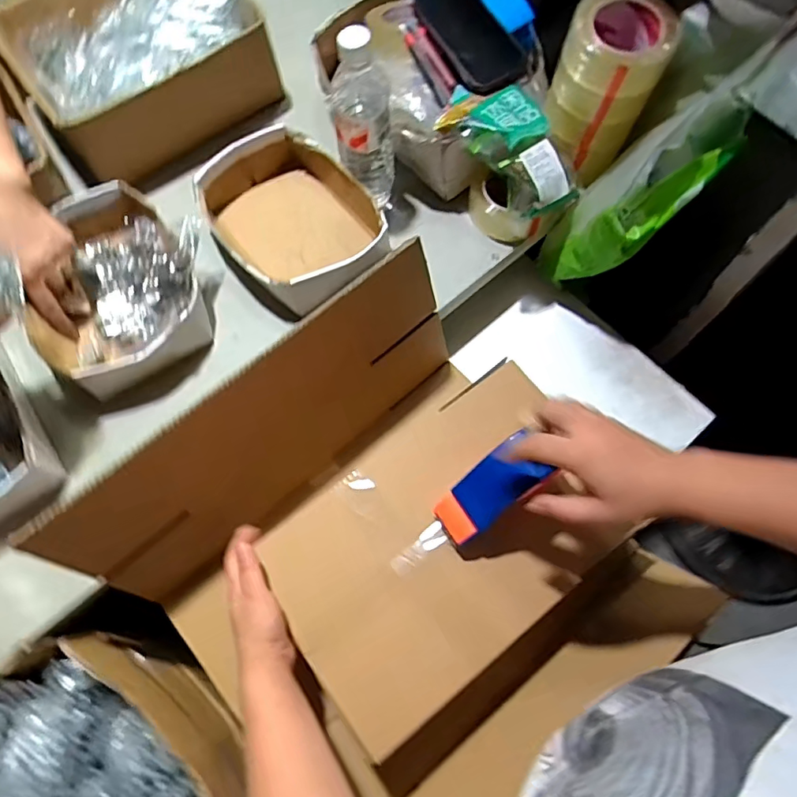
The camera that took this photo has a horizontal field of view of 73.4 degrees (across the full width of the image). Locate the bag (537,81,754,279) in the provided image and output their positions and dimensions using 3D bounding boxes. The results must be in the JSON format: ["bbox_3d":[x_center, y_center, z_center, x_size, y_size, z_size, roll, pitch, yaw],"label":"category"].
[{"bbox_3d":[0.288,-0.256,0.676,0.280,0.105,0.124,-44,68,33],"label":"bag"}]

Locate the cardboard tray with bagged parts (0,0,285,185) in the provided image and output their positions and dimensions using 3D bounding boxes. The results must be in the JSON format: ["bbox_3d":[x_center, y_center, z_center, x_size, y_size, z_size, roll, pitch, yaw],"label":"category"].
[{"bbox_3d":[-0.376,-0.510,0.786,0.318,0.103,0.291,-33,72,-9],"label":"cardboard tray with bagged parts"}]

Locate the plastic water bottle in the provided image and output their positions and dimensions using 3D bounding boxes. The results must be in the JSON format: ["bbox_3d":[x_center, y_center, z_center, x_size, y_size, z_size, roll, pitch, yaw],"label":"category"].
[{"bbox_3d":[-0.044,-0.335,0.668,0.073,0.229,0.083,-5,70,1],"label":"plastic water bottle"}]

